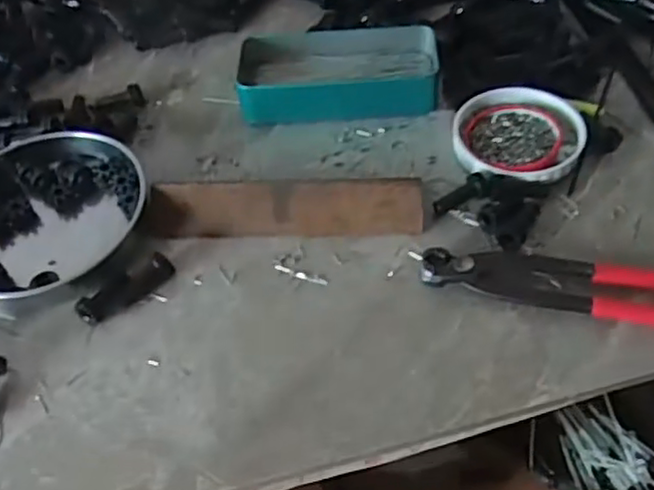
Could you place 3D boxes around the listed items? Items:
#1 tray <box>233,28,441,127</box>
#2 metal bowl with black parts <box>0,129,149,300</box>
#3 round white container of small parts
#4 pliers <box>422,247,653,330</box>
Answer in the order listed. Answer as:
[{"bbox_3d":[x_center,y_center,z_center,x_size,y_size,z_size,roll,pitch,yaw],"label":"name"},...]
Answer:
[{"bbox_3d":[0.010,-0.136,0.526,0.153,0.031,0.076,-5,51,2],"label":"tray"},{"bbox_3d":[-0.196,-0.025,0.458,0.135,0.031,0.126,-3,52,4],"label":"metal bowl with black parts"},{"bbox_3d":[0.138,-0.078,0.481,0.090,0.015,0.092,-3,52,4],"label":"round white container of small parts"},{"bbox_3d":[0.157,0.022,0.392,0.194,0.017,0.041,9,53,13],"label":"pliers"}]

